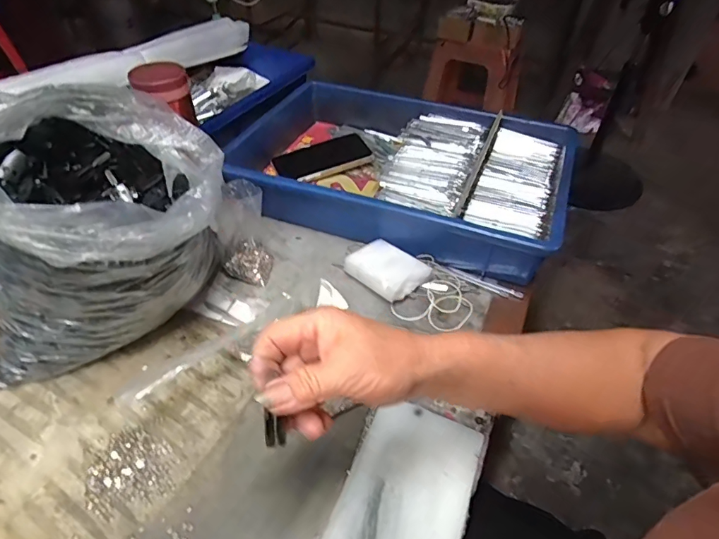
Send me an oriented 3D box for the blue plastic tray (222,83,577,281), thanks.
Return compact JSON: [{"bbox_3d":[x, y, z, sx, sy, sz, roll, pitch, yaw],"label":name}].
[{"bbox_3d":[0.055,-0.141,0.633,0.428,0.083,0.281,16,46,14],"label":"blue plastic tray"}]

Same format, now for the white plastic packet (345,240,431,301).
[{"bbox_3d":[0.031,-0.001,0.524,0.089,0.023,0.058,32,52,27],"label":"white plastic packet"}]

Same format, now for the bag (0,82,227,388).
[{"bbox_3d":[-0.223,-0.030,0.399,0.201,0.213,0.169,1,45,-1],"label":"bag"}]

